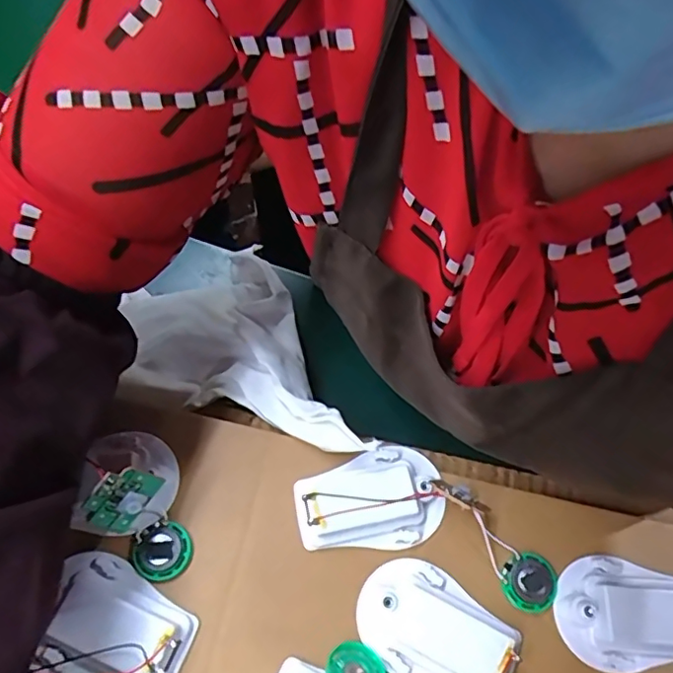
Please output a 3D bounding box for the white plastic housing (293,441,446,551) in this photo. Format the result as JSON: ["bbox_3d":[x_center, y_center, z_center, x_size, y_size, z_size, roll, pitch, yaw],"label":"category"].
[{"bbox_3d":[0.017,0.086,0.302,0.079,0.019,0.052,-5,59,-7],"label":"white plastic housing"}]

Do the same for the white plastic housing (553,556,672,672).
[{"bbox_3d":[0.149,0.140,0.284,0.070,0.019,0.051,6,59,0],"label":"white plastic housing"}]

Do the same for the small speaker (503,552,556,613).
[{"bbox_3d":[0.101,0.128,0.292,0.028,0.008,0.027,2,59,-3],"label":"small speaker"}]

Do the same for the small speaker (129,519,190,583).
[{"bbox_3d":[-0.090,0.109,0.287,0.028,0.009,0.028,2,59,-3],"label":"small speaker"}]

